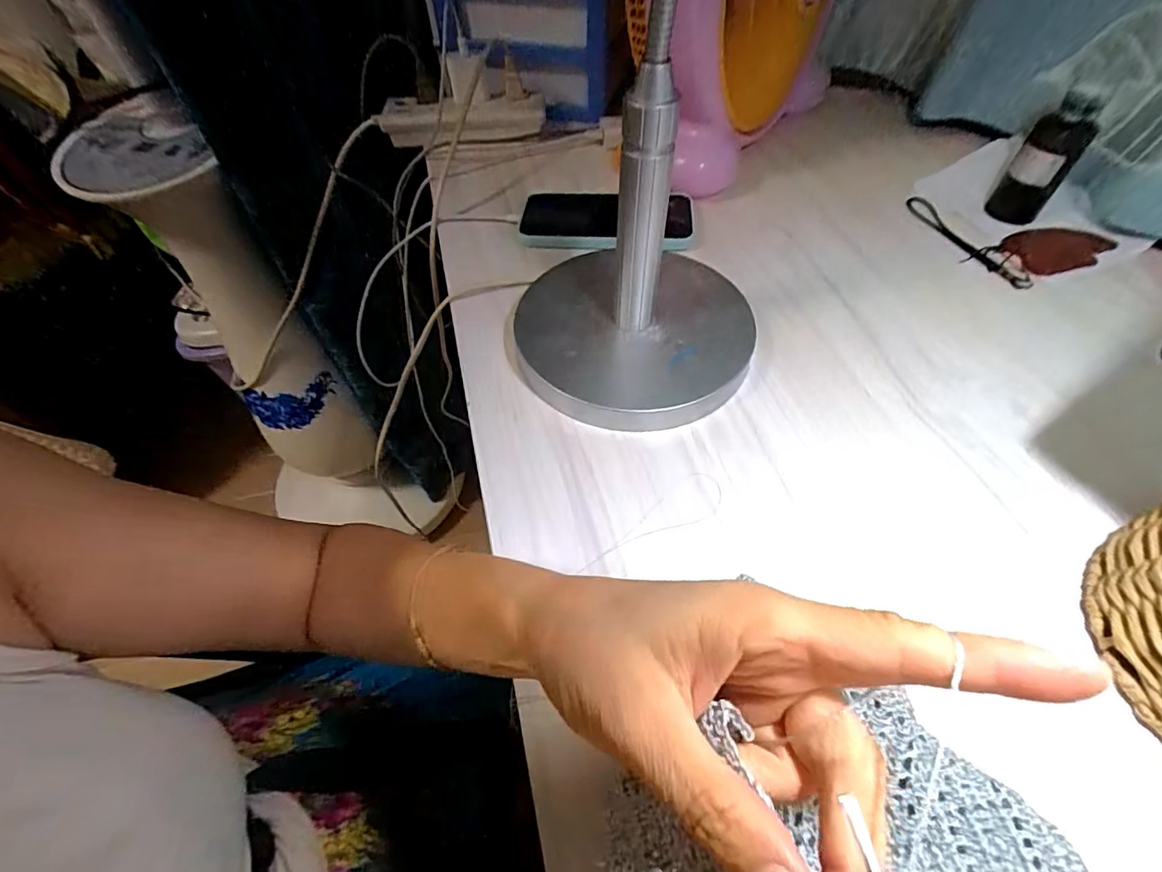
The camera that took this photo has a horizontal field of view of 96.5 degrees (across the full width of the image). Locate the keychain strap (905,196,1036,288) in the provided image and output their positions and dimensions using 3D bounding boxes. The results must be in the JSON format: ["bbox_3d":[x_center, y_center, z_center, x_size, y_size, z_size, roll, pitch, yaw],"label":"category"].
[{"bbox_3d":[0.344,-0.176,0.466,0.031,0.008,0.147,-8,54,-5],"label":"keychain strap"}]

